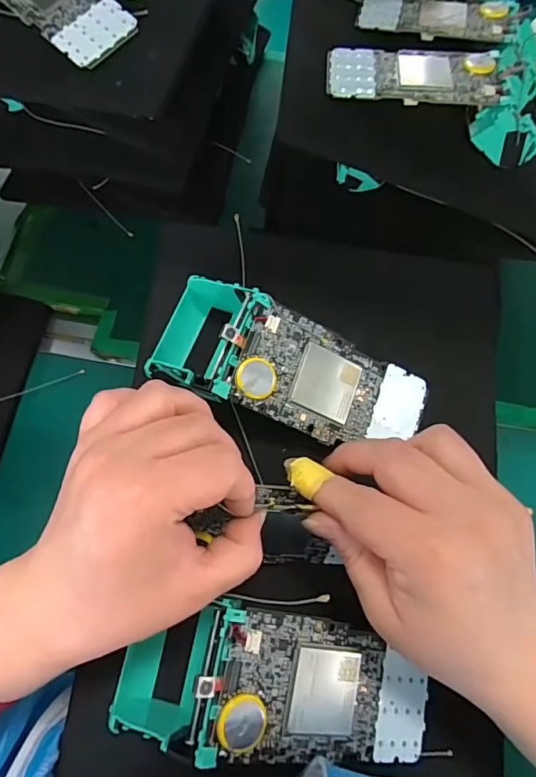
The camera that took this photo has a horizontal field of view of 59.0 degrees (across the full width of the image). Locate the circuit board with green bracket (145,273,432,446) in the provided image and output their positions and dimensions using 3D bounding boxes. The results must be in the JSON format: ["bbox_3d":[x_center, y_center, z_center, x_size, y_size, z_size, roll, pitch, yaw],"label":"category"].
[{"bbox_3d":[0.020,-0.007,0.315,0.177,0.054,0.084,25,75,-16],"label":"circuit board with green bracket"}]

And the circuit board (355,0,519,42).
[{"bbox_3d":[0.151,-0.337,0.425,0.137,0.011,0.067,13,67,6],"label":"circuit board"}]

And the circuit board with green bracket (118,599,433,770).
[{"bbox_3d":[0.008,0.158,0.265,0.165,0.052,0.072,13,76,-22],"label":"circuit board with green bracket"}]

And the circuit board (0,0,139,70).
[{"bbox_3d":[-0.172,-0.316,0.380,0.125,0.005,0.066,40,76,-4],"label":"circuit board"}]

